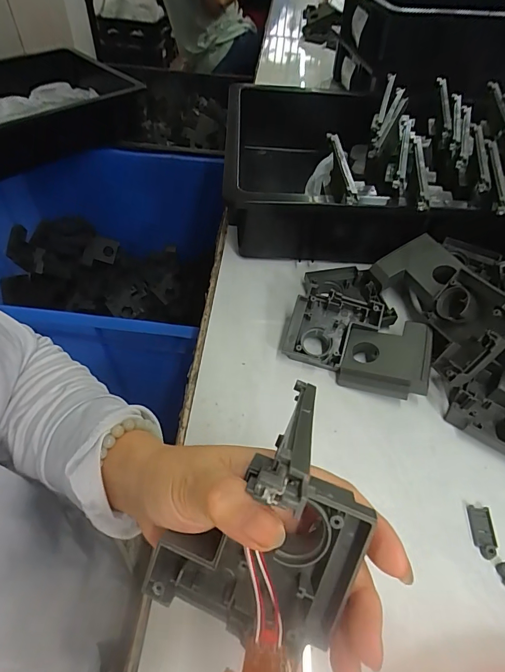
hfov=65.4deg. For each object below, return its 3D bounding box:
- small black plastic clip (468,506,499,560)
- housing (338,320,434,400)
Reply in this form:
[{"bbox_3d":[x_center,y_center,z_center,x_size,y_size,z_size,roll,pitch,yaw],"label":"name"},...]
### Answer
[{"bbox_3d":[0.172,0.145,0.292,0.016,0.004,0.036,7,50,3],"label":"small black plastic clip"},{"bbox_3d":[0.126,0.018,0.366,0.072,0.024,0.077,15,67,16],"label":"housing"}]

